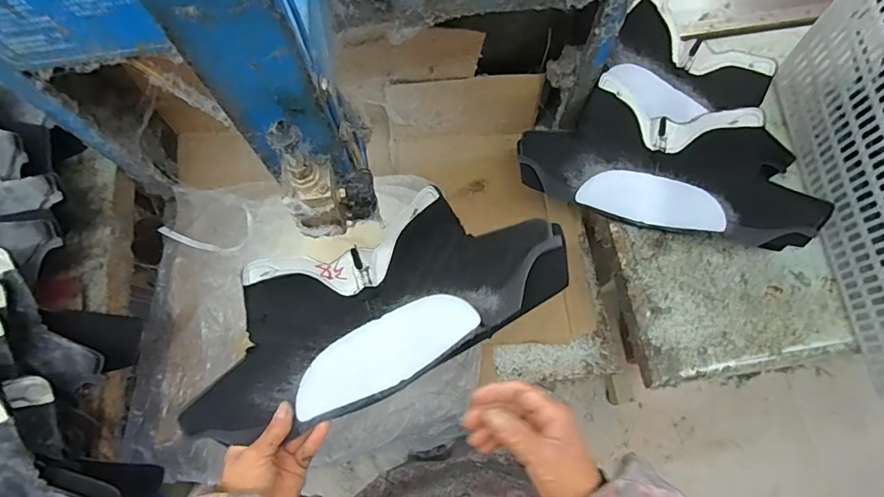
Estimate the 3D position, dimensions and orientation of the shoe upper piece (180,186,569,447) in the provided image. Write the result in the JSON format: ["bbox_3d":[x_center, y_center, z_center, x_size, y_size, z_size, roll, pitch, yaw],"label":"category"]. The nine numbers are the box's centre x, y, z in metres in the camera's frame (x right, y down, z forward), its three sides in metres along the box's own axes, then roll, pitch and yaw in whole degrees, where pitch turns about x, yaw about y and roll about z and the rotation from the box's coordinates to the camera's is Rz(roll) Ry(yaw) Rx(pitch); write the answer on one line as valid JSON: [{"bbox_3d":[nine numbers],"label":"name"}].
[{"bbox_3d":[-0.071,0.046,0.440,0.349,0.116,0.179,-21,73,-6],"label":"shoe upper piece"}]

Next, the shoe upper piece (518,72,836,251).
[{"bbox_3d":[0.297,-0.119,0.636,0.382,0.089,0.180,18,73,7],"label":"shoe upper piece"}]

